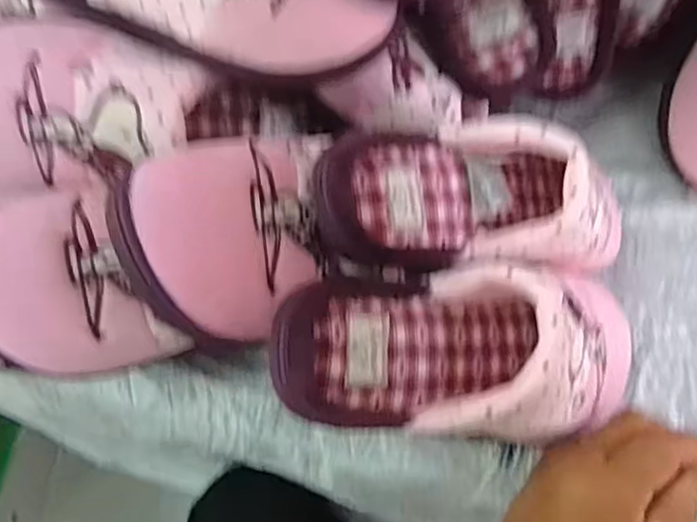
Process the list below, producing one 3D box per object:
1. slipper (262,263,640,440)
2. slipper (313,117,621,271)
[{"bbox_3d":[0.080,0.048,0.334,0.234,0.068,0.085,2,66,-21],"label":"slipper"},{"bbox_3d":[0.087,-0.038,0.358,0.218,0.066,0.082,0,66,-24],"label":"slipper"}]

